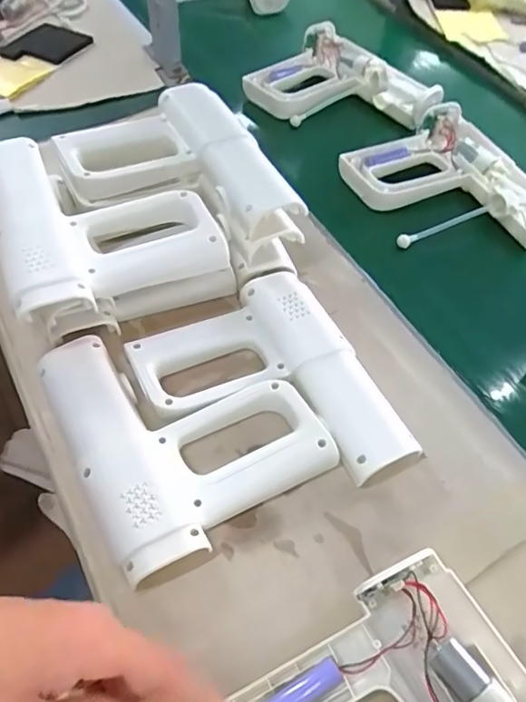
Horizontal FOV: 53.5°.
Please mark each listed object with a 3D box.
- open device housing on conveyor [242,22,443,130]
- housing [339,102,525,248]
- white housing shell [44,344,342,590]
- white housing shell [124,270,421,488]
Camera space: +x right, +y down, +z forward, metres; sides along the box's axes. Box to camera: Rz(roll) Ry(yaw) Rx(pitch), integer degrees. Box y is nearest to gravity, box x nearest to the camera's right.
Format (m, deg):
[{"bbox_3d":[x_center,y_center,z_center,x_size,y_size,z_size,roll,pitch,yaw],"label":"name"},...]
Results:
[{"bbox_3d":[0.110,-0.354,0.689,0.172,0.040,0.210,-38,66,-24],"label":"open device housing on conveyor"},{"bbox_3d":[0.211,-0.187,0.599,0.184,0.047,0.216,-21,60,-15],"label":"housing"},{"bbox_3d":[-0.067,0.053,0.426,0.176,0.029,0.200,-28,62,-19],"label":"white housing shell"},{"bbox_3d":[0.000,0.033,0.434,0.174,0.031,0.200,-21,60,-16],"label":"white housing shell"}]

